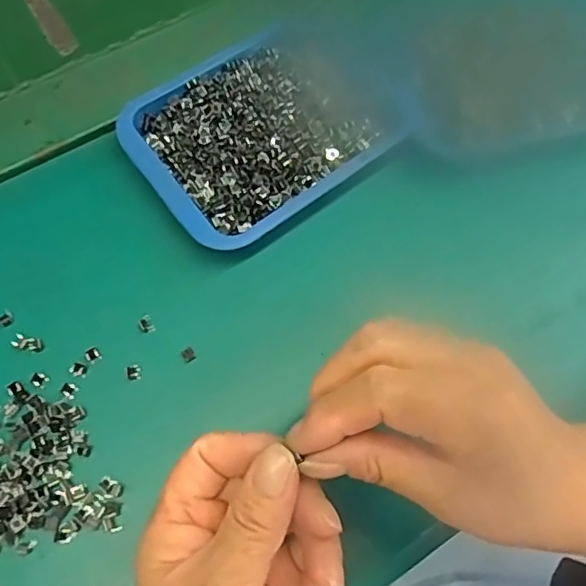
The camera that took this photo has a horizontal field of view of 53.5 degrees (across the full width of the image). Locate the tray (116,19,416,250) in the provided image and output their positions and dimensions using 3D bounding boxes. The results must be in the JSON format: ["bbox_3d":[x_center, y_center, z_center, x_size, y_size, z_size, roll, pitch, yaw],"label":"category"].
[{"bbox_3d":[-0.015,-0.100,0.352,0.155,0.028,0.115,-36,75,-14],"label":"tray"}]

